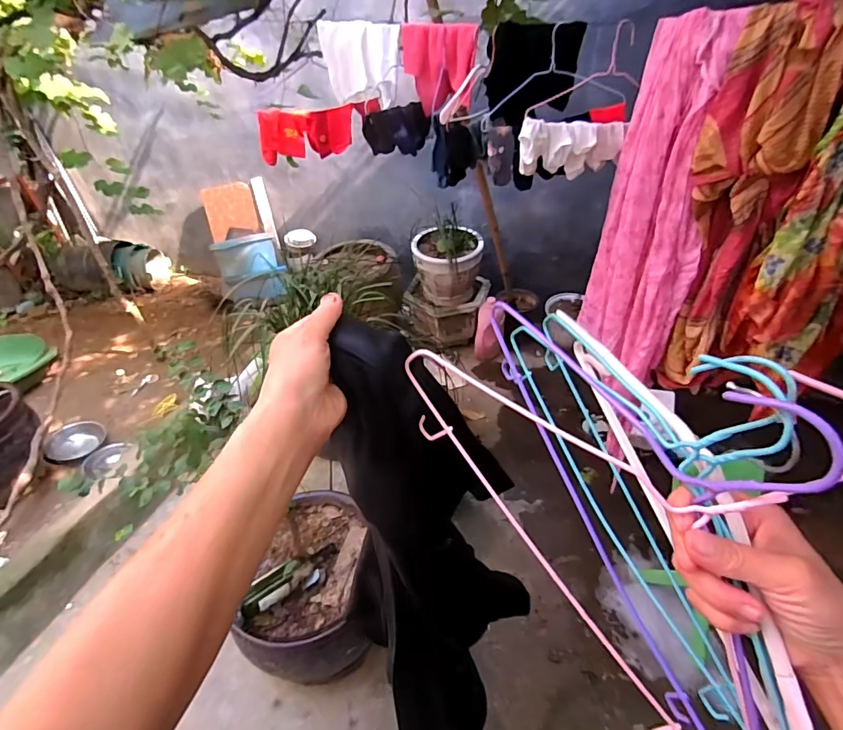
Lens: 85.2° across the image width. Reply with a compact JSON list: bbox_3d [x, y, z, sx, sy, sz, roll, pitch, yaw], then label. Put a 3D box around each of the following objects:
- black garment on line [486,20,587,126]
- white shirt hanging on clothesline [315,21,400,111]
[{"bbox_3d":[0.261,-0.698,1.107,0.213,0.206,0.049,13,36,16],"label":"black garment on line"},{"bbox_3d":[-0.167,-0.840,1.282,0.224,0.186,0.092,28,46,36],"label":"white shirt hanging on clothesline"}]

